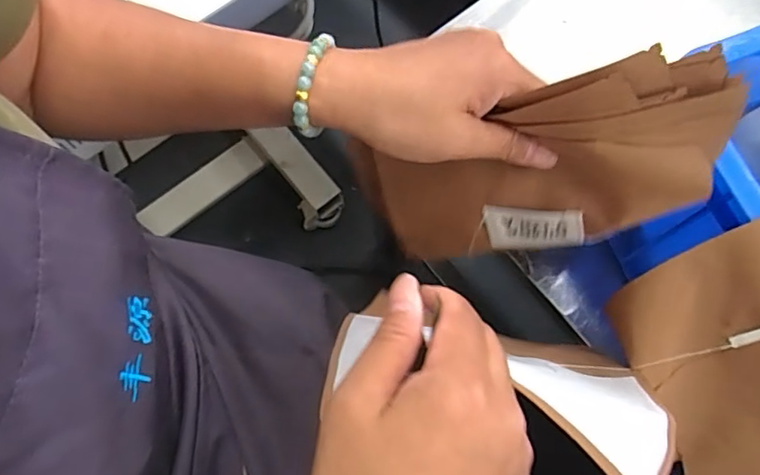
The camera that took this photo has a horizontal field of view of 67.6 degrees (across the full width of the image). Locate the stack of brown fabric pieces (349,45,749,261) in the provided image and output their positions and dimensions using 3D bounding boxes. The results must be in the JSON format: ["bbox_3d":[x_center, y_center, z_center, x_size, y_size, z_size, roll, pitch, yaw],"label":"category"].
[{"bbox_3d":[0.088,-0.032,0.332,0.213,0.116,0.019,-10,43,38],"label":"stack of brown fabric pieces"}]

